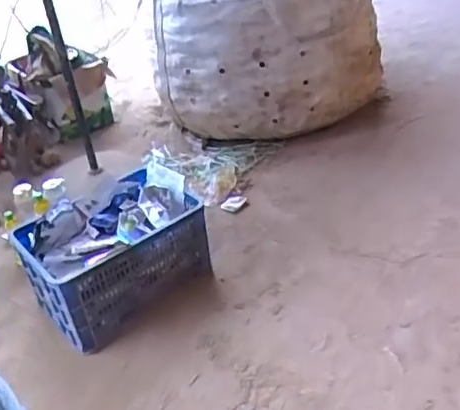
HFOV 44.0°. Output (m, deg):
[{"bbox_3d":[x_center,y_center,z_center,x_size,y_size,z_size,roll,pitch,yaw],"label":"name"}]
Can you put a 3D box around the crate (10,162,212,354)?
[{"bbox_3d":[-0.342,0.146,1.791,0.539,0.310,0.372,-32,42,-32],"label":"crate"}]

